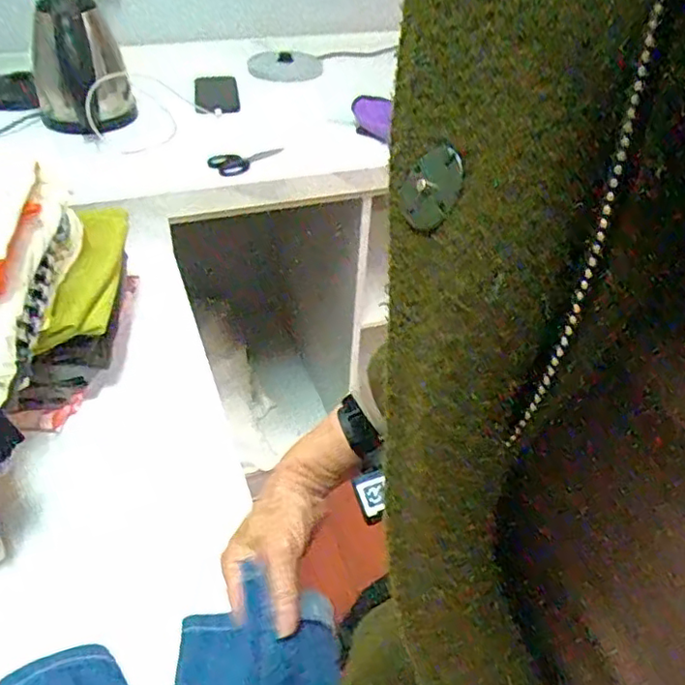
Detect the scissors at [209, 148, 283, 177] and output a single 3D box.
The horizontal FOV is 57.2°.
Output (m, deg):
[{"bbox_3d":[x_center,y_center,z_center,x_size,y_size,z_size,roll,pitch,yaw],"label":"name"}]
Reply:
[{"bbox_3d":[-0.151,-0.300,1.025,0.129,0.021,0.050,-23,44,-28],"label":"scissors"}]

